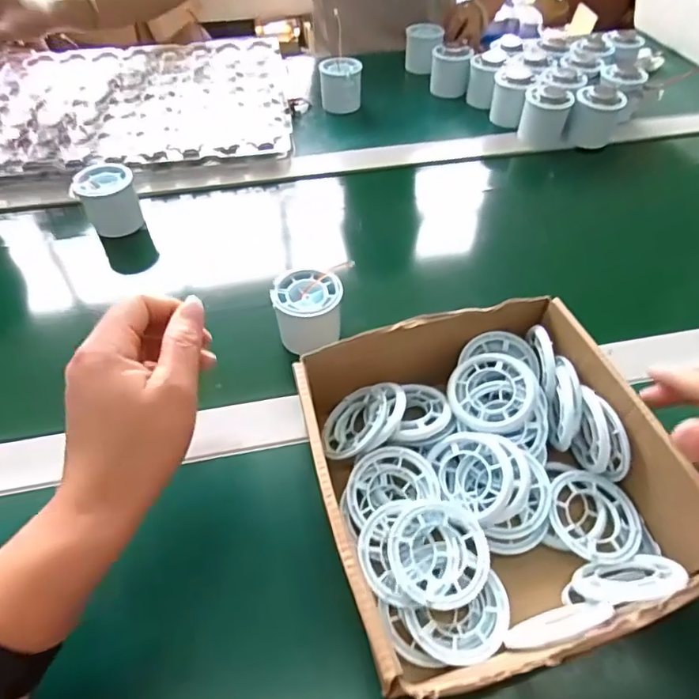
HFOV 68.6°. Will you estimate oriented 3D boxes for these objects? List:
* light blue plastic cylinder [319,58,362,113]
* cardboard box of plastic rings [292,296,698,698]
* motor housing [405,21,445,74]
[{"bbox_3d":[-0.011,-0.351,0.683,0.055,0.053,0.048,-5,55,-2],"label":"light blue plastic cylinder"},{"bbox_3d":[0.079,0.068,0.318,0.192,0.072,0.210,-15,56,-10],"label":"cardboard box of plastic rings"},{"bbox_3d":[0.109,-0.445,0.756,0.052,0.055,0.040,5,55,5],"label":"motor housing"}]

